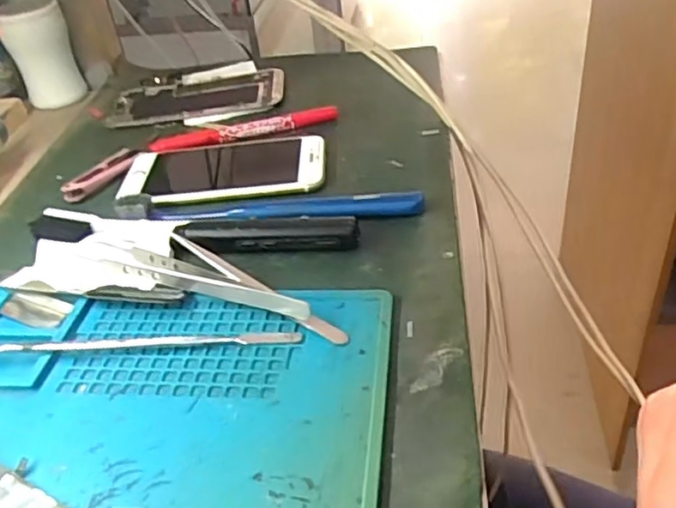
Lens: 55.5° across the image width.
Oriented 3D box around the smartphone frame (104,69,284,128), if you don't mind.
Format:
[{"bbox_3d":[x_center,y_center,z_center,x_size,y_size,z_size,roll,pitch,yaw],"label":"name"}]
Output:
[{"bbox_3d":[-0.120,-0.135,0.547,0.147,0.010,0.074,-6,37,1],"label":"smartphone frame"}]

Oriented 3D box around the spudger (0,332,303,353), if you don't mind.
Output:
[{"bbox_3d":[-0.102,0.042,0.305,0.167,0.007,0.007,-4,37,4],"label":"spudger"}]

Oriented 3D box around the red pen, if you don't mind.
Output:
[{"bbox_3d":[-0.069,-0.092,0.477,0.138,0.012,0.014,-14,37,-9],"label":"red pen"}]

